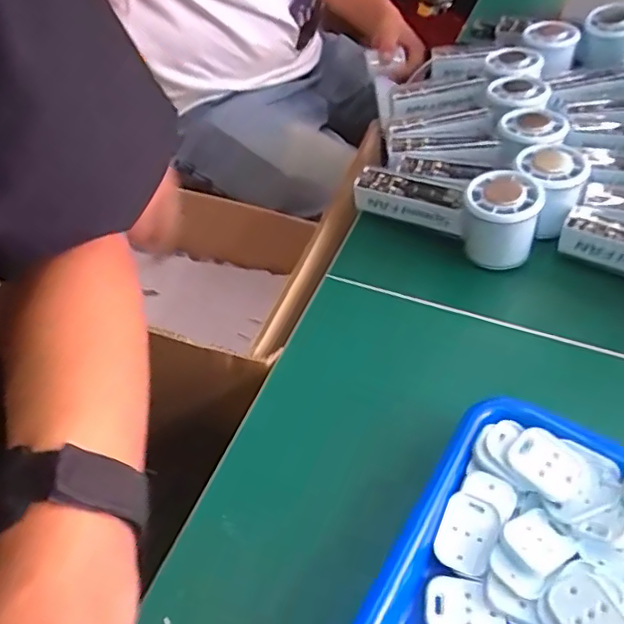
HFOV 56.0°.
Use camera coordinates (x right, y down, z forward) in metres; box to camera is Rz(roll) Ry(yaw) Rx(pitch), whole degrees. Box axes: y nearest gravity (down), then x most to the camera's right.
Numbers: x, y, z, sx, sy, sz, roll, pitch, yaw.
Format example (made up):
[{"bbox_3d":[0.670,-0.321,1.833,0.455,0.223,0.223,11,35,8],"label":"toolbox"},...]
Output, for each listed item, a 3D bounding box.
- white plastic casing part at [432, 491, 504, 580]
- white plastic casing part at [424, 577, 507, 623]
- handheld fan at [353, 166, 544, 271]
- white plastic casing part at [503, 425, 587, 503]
[{"bbox_3d":[0.084,0.119,0.316,0.030,0.012,0.038,22,52,19],"label":"white plastic casing part"},{"bbox_3d":[0.078,0.153,0.299,0.039,0.008,0.028,7,48,7],"label":"white plastic casing part"},{"bbox_3d":[0.107,-0.088,0.482,0.154,0.064,0.062,24,52,20],"label":"handheld fan"},{"bbox_3d":[0.131,0.084,0.327,0.031,0.010,0.039,-36,57,-28],"label":"white plastic casing part"}]

